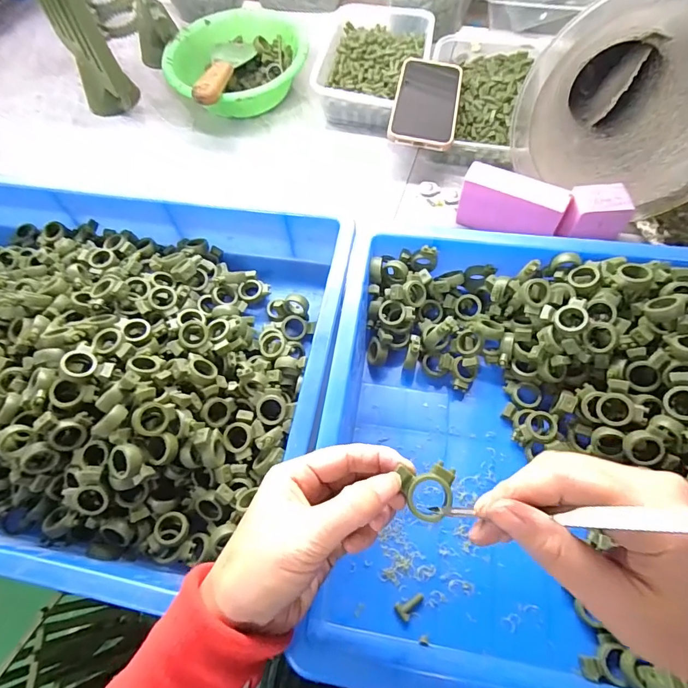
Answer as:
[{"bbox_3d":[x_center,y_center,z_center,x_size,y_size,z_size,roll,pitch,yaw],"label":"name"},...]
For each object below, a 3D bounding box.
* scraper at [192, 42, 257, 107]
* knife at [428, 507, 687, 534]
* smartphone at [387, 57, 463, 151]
[{"bbox_3d":[-0.168,-0.384,0.598,0.061,0.024,0.202,-1,48,3],"label":"scraper"},{"bbox_3d":[0.096,0.080,0.200,0.004,0.138,0.009,25,61,-31],"label":"knife"},{"bbox_3d":[0.104,-0.306,0.537,0.078,0.009,0.160,10,66,6],"label":"smartphone"}]

